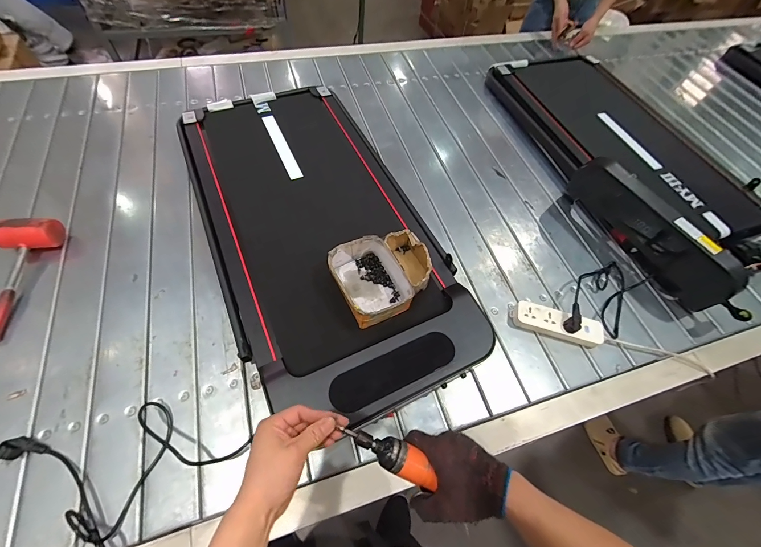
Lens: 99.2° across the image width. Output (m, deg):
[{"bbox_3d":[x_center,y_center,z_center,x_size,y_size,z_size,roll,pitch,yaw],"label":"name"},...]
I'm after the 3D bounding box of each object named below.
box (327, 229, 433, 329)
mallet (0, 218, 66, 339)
[{"bbox_3d":[0.009,0.006,0.747,0.214,0.077,0.189,-22,65,-18],"label":"box"},{"bbox_3d":[-0.887,0.012,0.783,0.135,0.065,0.300,-4,72,-6],"label":"mallet"}]

